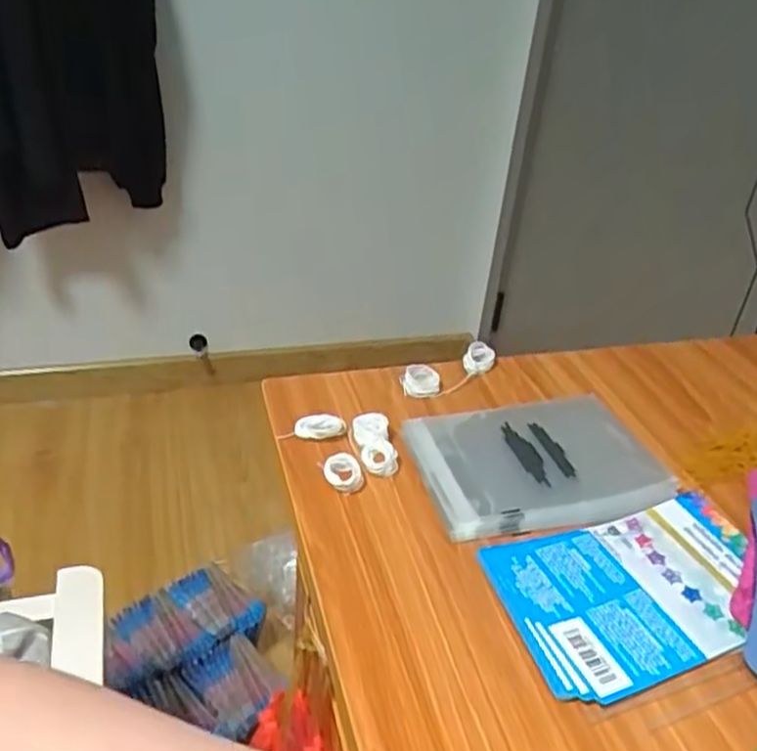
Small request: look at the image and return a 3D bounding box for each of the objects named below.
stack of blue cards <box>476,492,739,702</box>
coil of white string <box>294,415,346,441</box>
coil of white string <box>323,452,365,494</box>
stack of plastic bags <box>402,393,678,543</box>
[{"bbox_3d":[0.172,0.138,0.494,0.190,0.008,0.119,-8,36,-19],"label":"stack of blue cards"},{"bbox_3d":[-0.047,0.041,0.607,0.040,0.008,0.020,-2,34,-10],"label":"coil of white string"},{"bbox_3d":[-0.026,0.072,0.563,0.029,0.012,0.029,4,34,-2],"label":"coil of white string"},{"bbox_3d":[0.124,0.064,0.598,0.181,0.011,0.149,-4,35,-14],"label":"stack of plastic bags"}]

